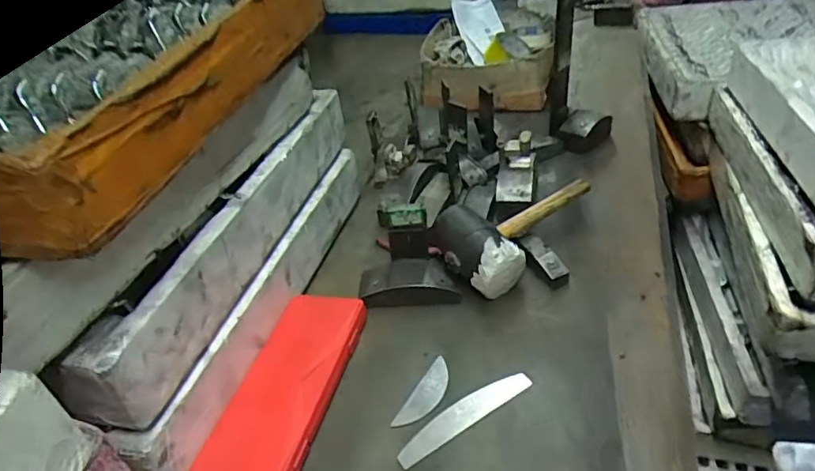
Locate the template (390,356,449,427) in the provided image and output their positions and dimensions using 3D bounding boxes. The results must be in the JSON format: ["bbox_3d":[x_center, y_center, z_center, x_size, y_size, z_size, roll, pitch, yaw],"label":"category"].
[{"bbox_3d":[0.022,0.167,0.587,0.030,0.004,0.096,15,42,28],"label":"template"}]

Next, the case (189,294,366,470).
[{"bbox_3d":[-0.126,0.160,0.590,0.094,0.033,0.249,4,38,16],"label":"case"}]

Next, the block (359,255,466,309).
[{"bbox_3d":[0.003,0.058,0.704,0.124,0.031,0.056,-4,36,5],"label":"block"}]

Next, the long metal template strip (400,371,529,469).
[{"bbox_3d":[0.057,0.182,0.561,0.156,0.008,0.029,-25,44,-22],"label":"long metal template strip"}]

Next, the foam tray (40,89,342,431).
[{"bbox_3d":[-0.170,0.004,0.657,0.060,0.147,0.514,6,38,18],"label":"foam tray"}]

